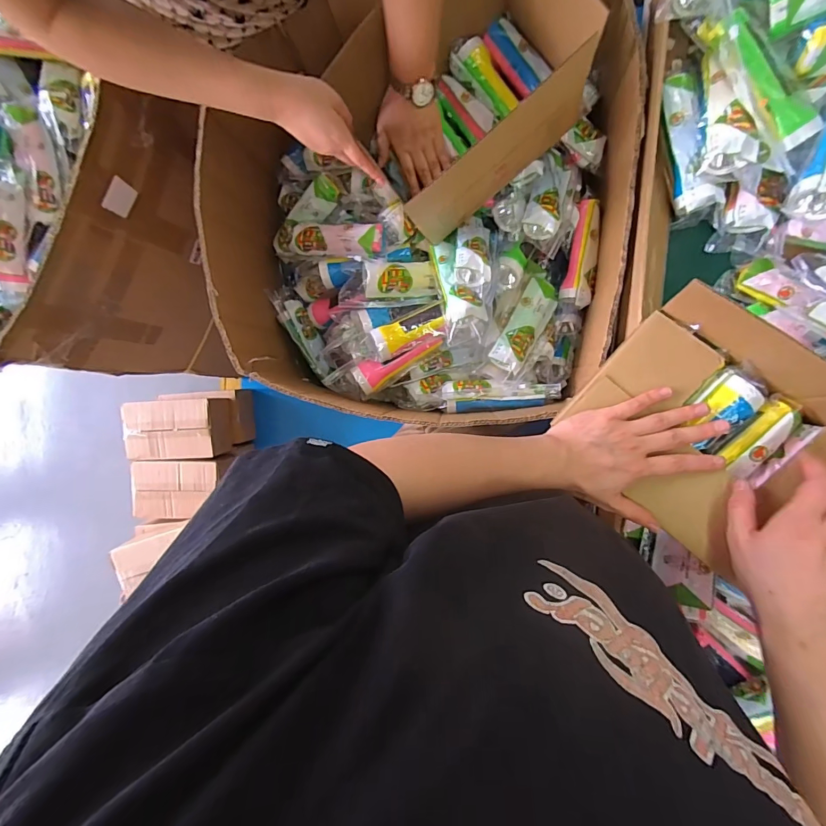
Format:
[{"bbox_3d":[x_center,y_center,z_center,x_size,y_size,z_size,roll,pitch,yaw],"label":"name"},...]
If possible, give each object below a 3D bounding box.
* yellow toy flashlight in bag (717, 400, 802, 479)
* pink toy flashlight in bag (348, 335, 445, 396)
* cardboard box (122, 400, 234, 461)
[{"bbox_3d":[0.349,0.029,0.422,0.036,0.021,0.082,37,101,2],"label":"yellow toy flashlight in bag"},{"bbox_3d":[-0.021,-0.085,0.693,0.150,0.034,0.049,-26,91,6],"label":"pink toy flashlight in bag"},{"bbox_3d":[-0.703,0.047,1.256,0.282,0.107,0.169,-4,94,5],"label":"cardboard box"}]

